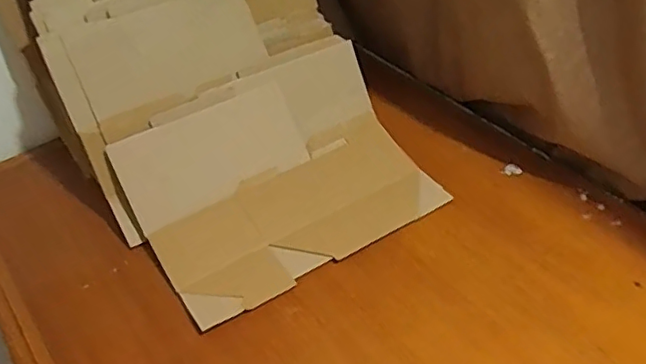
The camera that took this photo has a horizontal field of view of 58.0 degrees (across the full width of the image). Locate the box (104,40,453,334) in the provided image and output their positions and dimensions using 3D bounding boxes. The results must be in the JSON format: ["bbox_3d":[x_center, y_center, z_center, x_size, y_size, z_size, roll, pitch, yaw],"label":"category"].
[{"bbox_3d":[-0.062,-0.010,0.855,0.408,0.068,0.312,-26,71,-22],"label":"box"}]

